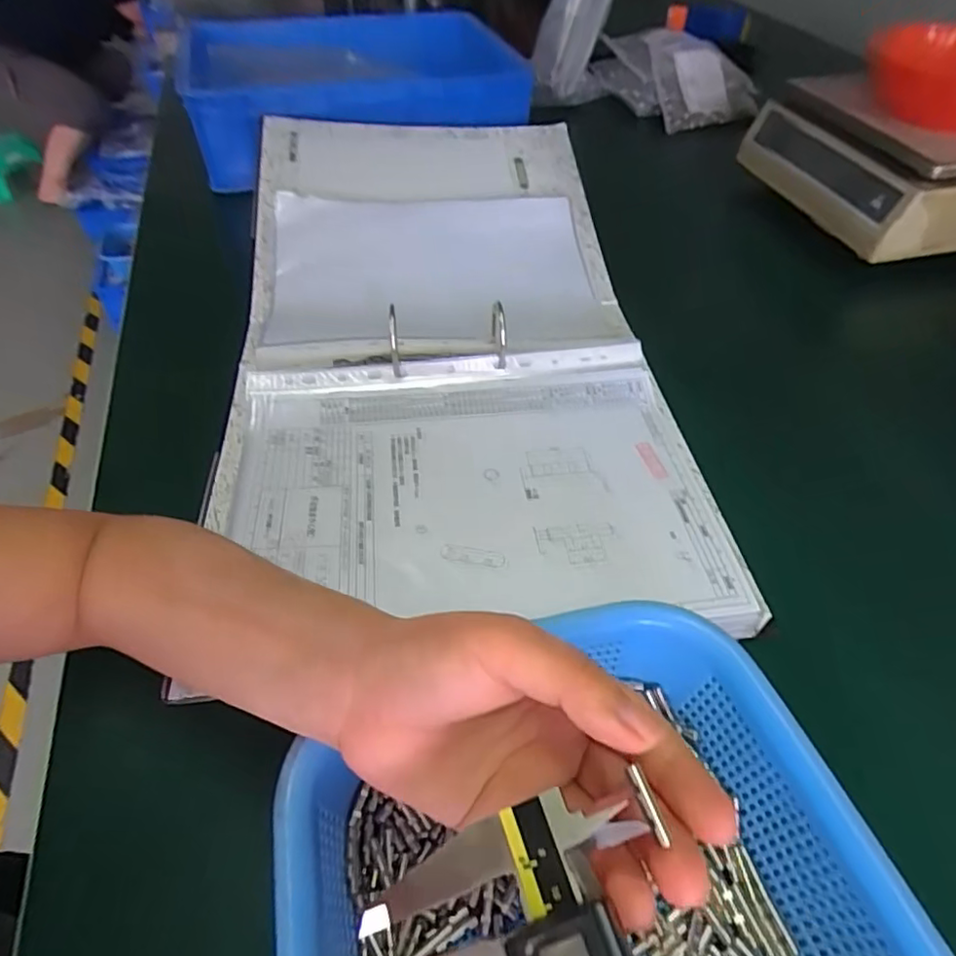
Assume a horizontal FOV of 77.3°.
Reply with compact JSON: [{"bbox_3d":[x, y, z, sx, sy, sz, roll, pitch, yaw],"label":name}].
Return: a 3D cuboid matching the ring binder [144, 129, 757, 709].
[{"bbox_3d":[-0.028,-0.146,0.520,0.352,0.082,0.615,-5,50,-5],"label":"ring binder"}]

